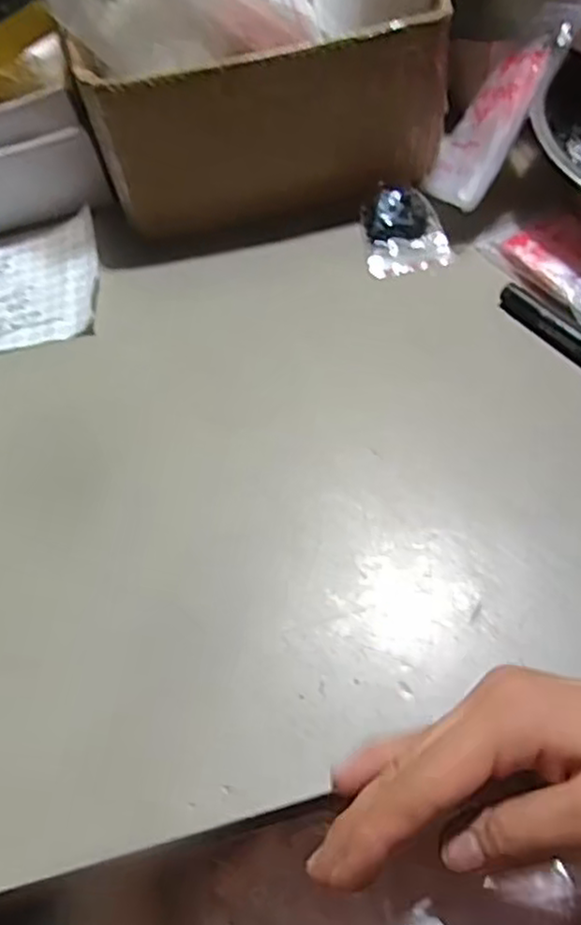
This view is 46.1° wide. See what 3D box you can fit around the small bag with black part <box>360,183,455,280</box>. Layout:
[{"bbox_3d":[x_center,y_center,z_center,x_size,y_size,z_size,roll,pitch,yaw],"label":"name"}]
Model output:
[{"bbox_3d":[0.084,-0.176,0.506,0.059,0.018,0.085,-7,58,2],"label":"small bag with black part"}]

